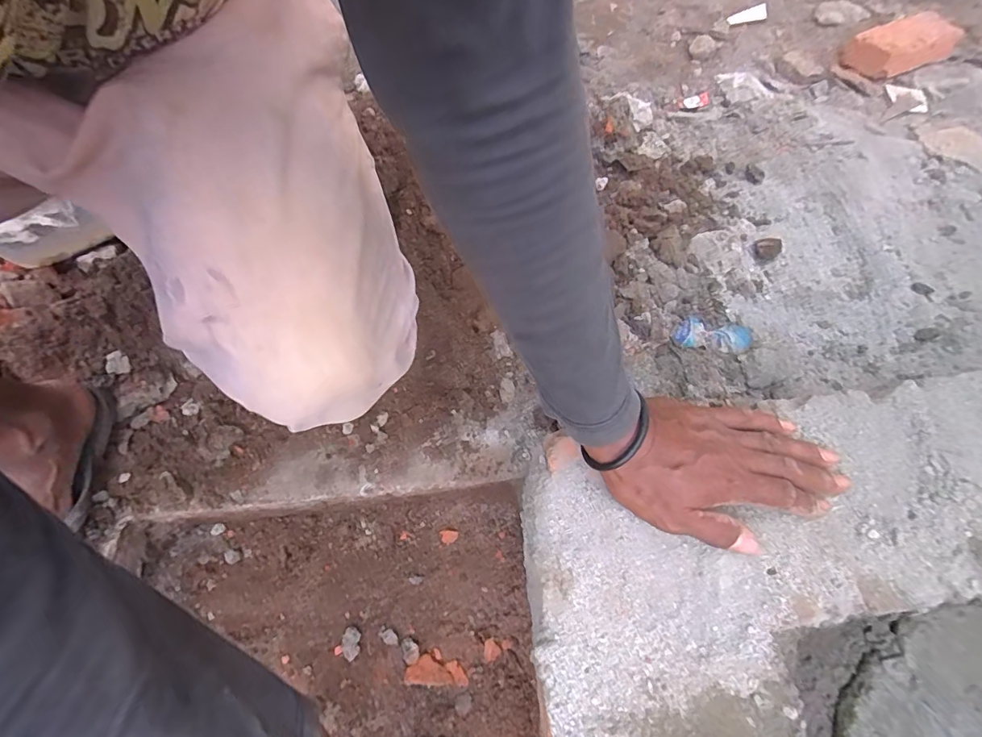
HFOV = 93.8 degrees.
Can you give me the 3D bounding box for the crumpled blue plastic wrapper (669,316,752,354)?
[{"bbox_3d":[0.260,-0.040,0.545,0.089,0.012,0.048,7,65,5],"label":"crumpled blue plastic wrapper"}]

